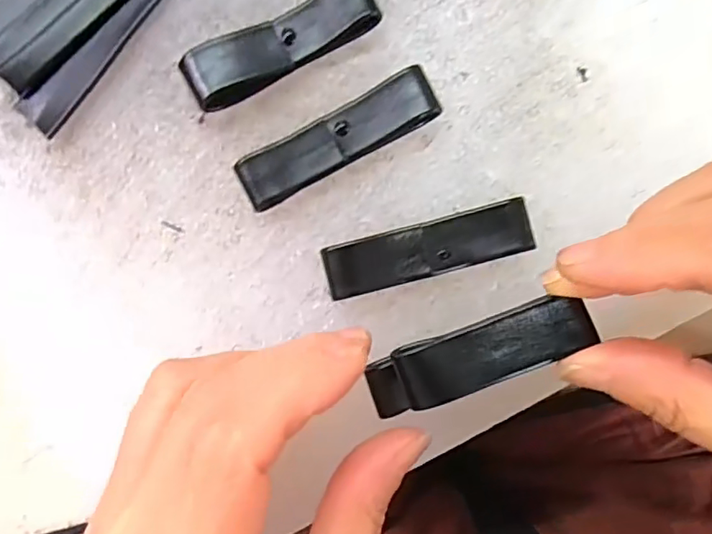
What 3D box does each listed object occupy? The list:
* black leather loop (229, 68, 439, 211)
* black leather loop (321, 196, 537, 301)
[{"bbox_3d":[-0.005,-0.039,0.173,0.064,0.009,0.016,-28,90,1],"label":"black leather loop"},{"bbox_3d":[0.022,-0.005,0.172,0.062,0.009,0.016,-14,90,1],"label":"black leather loop"}]

